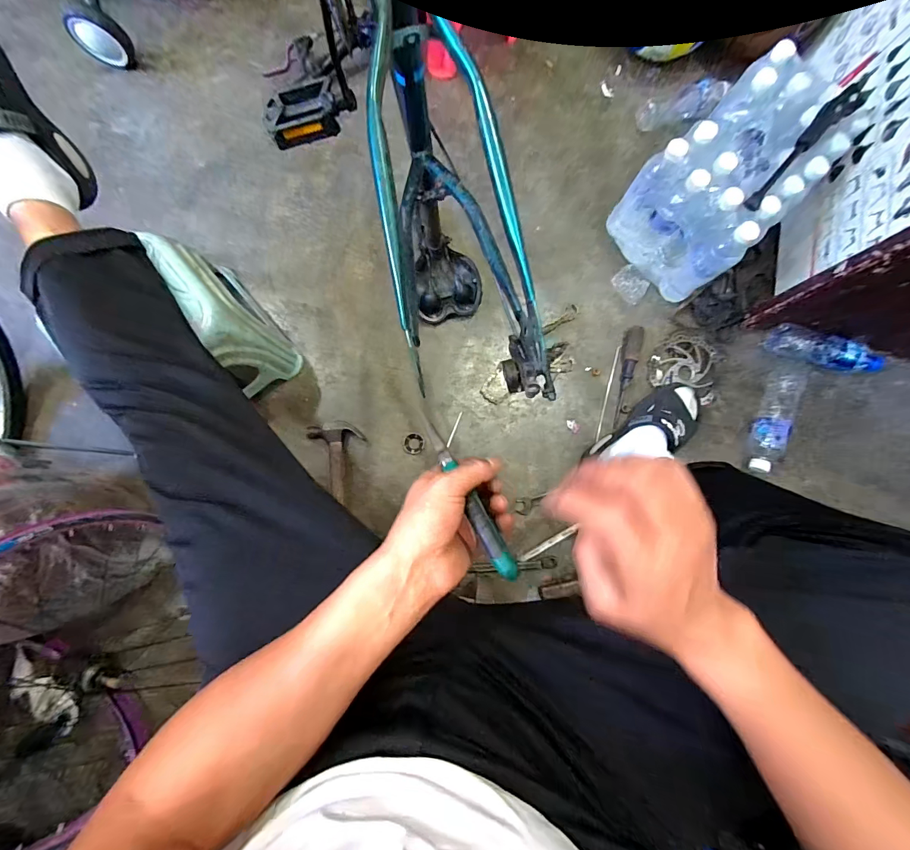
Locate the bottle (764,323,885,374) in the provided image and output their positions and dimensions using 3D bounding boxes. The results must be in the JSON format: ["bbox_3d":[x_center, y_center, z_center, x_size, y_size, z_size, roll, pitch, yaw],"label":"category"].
[{"bbox_3d":[0.762,-0.153,0.828,0.228,0.050,0.058,13,84,-1],"label":"bottle"}]

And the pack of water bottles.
[{"bbox_3d":[0.523,-0.471,0.775,0.364,0.211,0.235,-42,87,-5],"label":"pack of water bottles"}]

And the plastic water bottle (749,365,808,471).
[{"bbox_3d":[0.655,-0.013,0.816,0.069,0.056,0.232,25,84,1],"label":"plastic water bottle"}]

